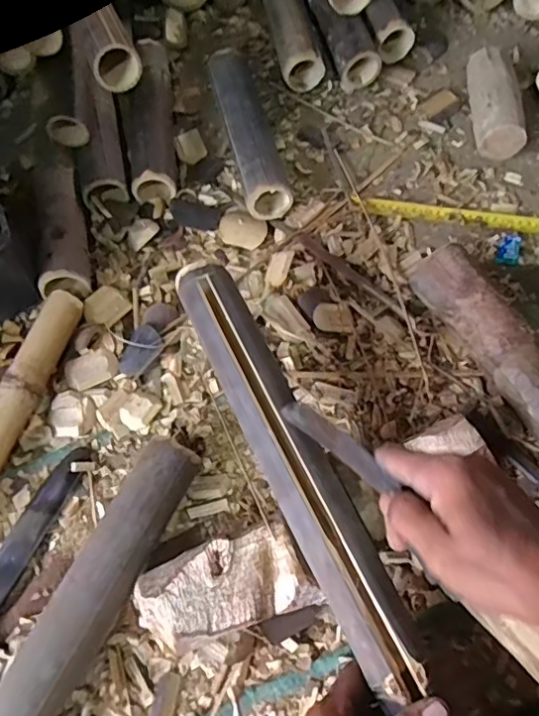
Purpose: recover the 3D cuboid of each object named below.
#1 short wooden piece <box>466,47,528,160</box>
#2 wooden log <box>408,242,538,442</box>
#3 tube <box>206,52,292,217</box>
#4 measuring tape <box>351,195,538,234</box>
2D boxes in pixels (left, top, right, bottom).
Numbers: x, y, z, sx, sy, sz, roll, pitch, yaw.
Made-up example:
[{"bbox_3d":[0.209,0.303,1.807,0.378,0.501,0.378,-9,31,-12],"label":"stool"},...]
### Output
[{"bbox_3d":[0.295,-0.335,0.732,0.057,0.061,0.164,-3,64,0],"label":"short wooden piece"},{"bbox_3d":[0.239,-0.004,0.571,0.057,0.068,0.252,-26,66,-11],"label":"wooden log"},{"bbox_3d":[-0.029,-0.302,0.727,0.061,0.059,0.274,-13,64,-5],"label":"tube"},{"bbox_3d":[0.253,-0.176,0.692,0.290,0.007,0.025,8,75,7],"label":"measuring tape"}]

